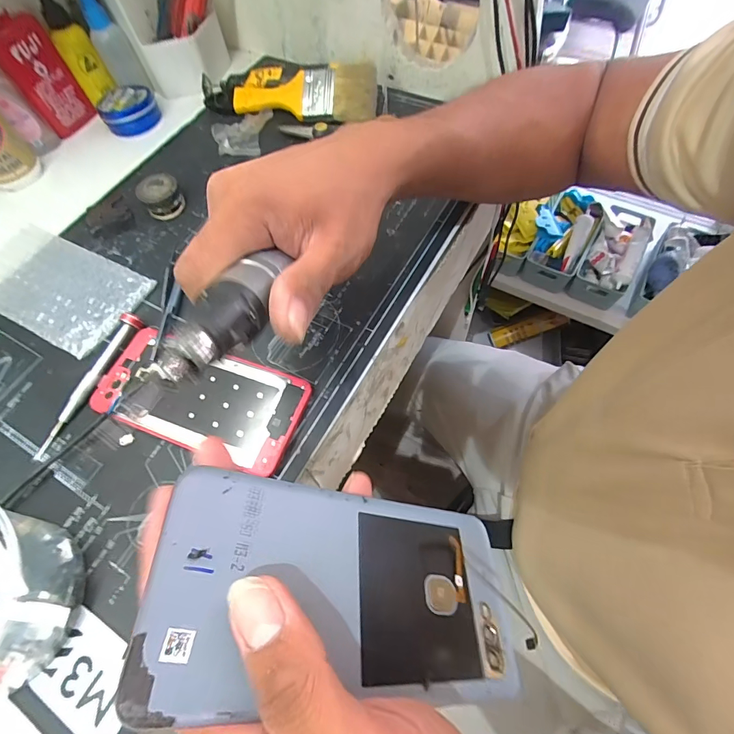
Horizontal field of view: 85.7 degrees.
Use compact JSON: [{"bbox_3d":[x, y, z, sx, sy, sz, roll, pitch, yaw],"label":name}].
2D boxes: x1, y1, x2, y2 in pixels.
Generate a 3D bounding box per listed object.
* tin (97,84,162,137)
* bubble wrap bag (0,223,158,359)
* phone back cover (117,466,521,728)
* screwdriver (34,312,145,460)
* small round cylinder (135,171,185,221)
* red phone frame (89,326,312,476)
[{"bbox_3d":[-0.269,-0.291,0.449,0.060,0.028,0.051,-29,65,-11],"label":"tin"},{"bbox_3d":[-0.276,-0.074,0.349,0.168,0.010,0.088,24,67,14],"label":"bubble wrap bag"},{"bbox_3d":[-0.002,0.088,0.158,0.151,0.004,0.072,19,48,-25],"label":"phone back cover"},{"bbox_3d":[-0.212,0.009,0.297,0.015,0.015,0.118,22,67,14],"label":"screwdriver"},{"bbox_3d":[-0.196,-0.163,0.379,0.036,0.029,0.029,-32,66,-12],"label":"small round cylinder"},{"bbox_3d":[-0.124,0.020,0.291,0.158,0.011,0.070,17,66,12],"label":"red phone frame"}]

